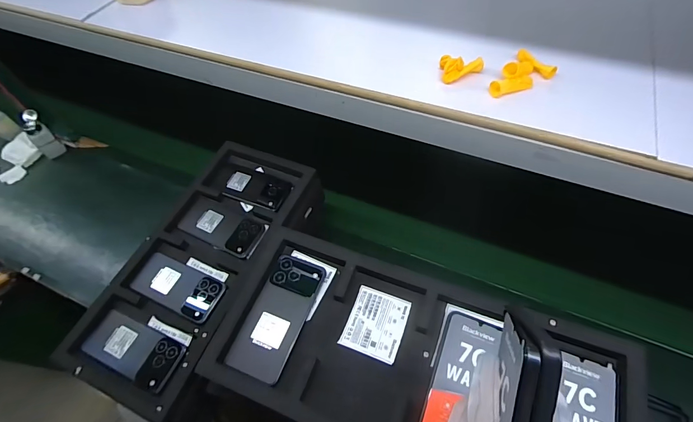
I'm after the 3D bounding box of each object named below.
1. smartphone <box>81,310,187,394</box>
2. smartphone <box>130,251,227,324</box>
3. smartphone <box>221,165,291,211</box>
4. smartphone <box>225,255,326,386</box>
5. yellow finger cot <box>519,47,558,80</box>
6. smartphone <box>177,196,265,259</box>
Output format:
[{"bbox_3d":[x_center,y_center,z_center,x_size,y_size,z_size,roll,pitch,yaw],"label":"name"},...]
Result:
[{"bbox_3d":[-0.331,0.214,0.553,0.163,0.011,0.075,19,60,16],"label":"smartphone"},{"bbox_3d":[-0.284,0.127,0.605,0.157,0.007,0.077,19,60,16],"label":"smartphone"},{"bbox_3d":[-0.183,-0.048,0.714,0.141,0.009,0.077,17,59,15],"label":"smartphone"},{"bbox_3d":[-0.089,0.136,0.473,0.074,0.014,0.160,16,59,14],"label":"smartphone"},{"bbox_3d":[0.257,-0.200,0.484,0.012,0.017,0.062,-24,58,-11],"label":"yellow finger cot"},{"bbox_3d":[-0.235,0.027,0.669,0.163,0.014,0.084,19,60,16],"label":"smartphone"}]

